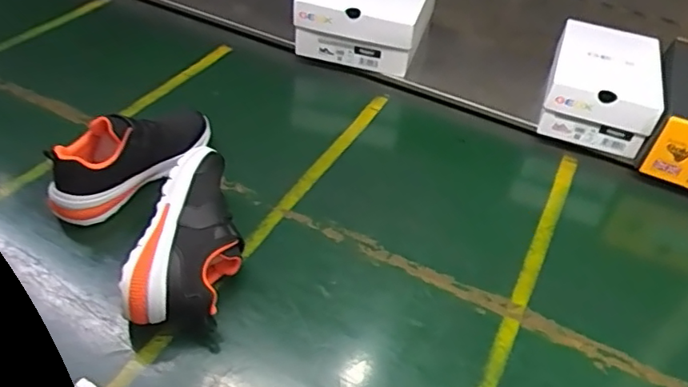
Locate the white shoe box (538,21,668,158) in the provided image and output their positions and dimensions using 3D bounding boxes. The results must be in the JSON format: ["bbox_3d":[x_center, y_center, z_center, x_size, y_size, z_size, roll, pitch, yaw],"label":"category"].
[{"bbox_3d":[0.456,-0.198,0.989,0.173,0.105,0.267,17,44,15],"label":"white shoe box"}]

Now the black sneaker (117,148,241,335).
[{"bbox_3d":[-0.186,0.048,0.694,0.113,0.073,0.242,3,56,0],"label":"black sneaker"}]

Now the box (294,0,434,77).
[{"bbox_3d":[0.056,-0.383,1.142,0.241,0.124,0.298,12,43,9],"label":"box"}]

